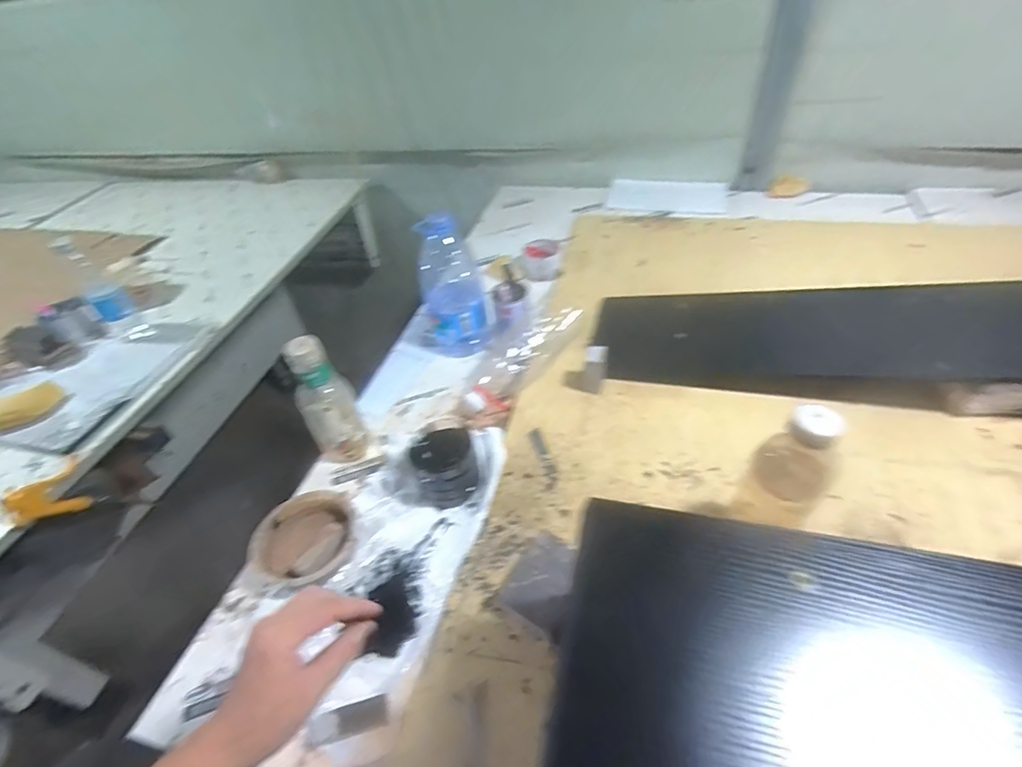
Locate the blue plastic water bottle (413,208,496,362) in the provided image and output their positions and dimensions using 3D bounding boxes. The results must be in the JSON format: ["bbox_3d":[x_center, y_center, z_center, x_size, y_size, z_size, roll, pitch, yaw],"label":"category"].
[{"bbox_3d":[-0.100,-0.171,0.861,0.112,0.220,0.120,-18,44,-11],"label":"blue plastic water bottle"}]

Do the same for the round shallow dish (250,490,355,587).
[{"bbox_3d":[-0.255,0.203,0.645,0.127,0.042,0.120,-4,43,4],"label":"round shallow dish"}]

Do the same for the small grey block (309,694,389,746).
[{"bbox_3d":[-0.161,0.334,0.497,0.074,0.009,0.026,-13,44,-6],"label":"small grey block"}]

